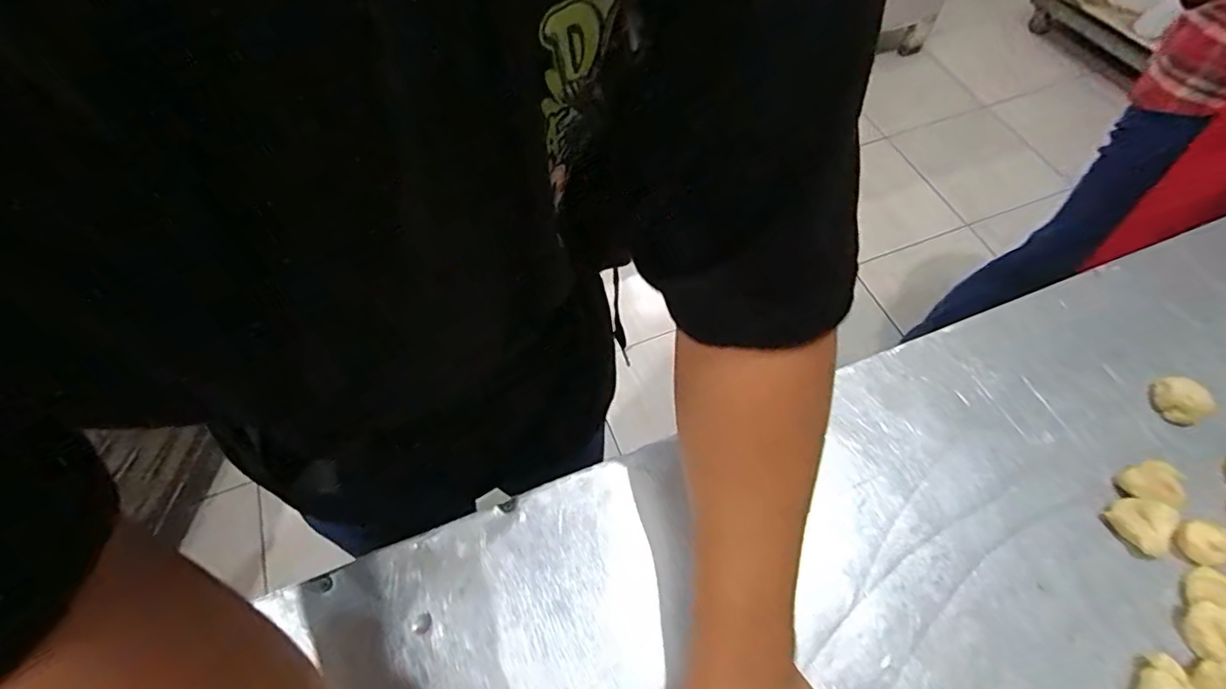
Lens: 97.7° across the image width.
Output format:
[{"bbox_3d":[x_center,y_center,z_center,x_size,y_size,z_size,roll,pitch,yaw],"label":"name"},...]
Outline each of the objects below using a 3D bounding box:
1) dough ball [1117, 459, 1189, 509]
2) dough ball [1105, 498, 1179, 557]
[{"bbox_3d":[0.357,0.094,0.354,0.027,0.022,0.030,-15,62,-7],"label":"dough ball"},{"bbox_3d":[0.343,0.115,0.346,0.031,0.018,0.032,0,61,1],"label":"dough ball"}]

